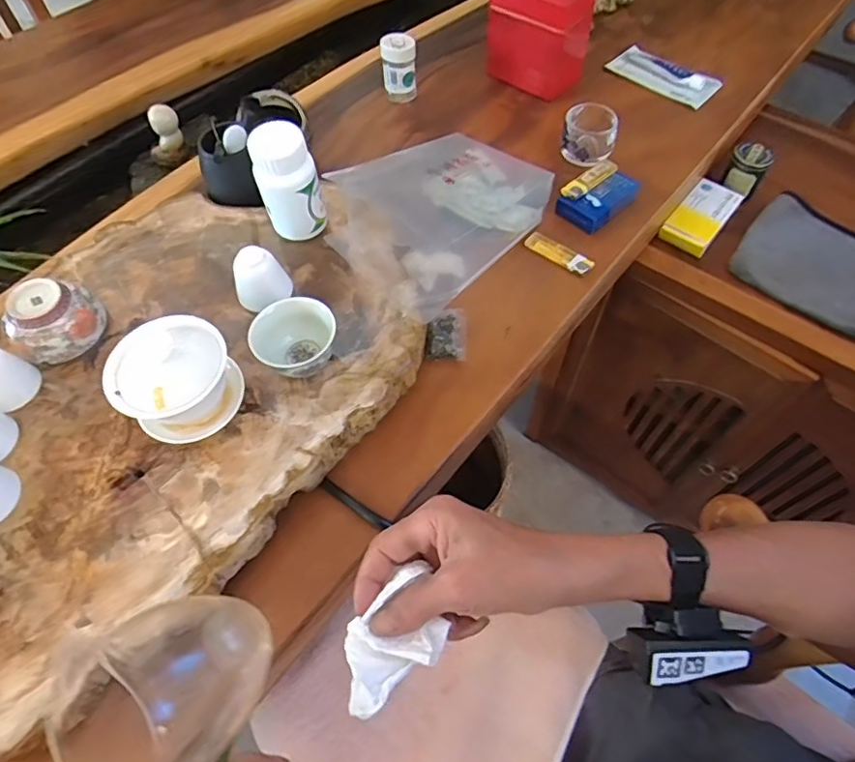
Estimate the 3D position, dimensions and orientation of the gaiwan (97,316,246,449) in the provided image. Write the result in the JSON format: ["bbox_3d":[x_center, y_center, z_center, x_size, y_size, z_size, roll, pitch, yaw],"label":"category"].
[{"bbox_3d":[-0.205,0.000,0.460,0.093,0.092,0.078,-34,66,-18],"label":"gaiwan"}]

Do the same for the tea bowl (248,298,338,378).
[{"bbox_3d":[-0.112,-0.031,0.491,0.071,0.052,0.061,-29,64,-16],"label":"tea bowl"}]

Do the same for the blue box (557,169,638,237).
[{"bbox_3d":[0.204,-0.220,0.664,0.058,0.025,0.094,40,67,20],"label":"blue box"}]

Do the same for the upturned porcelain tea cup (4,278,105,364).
[{"bbox_3d":[-0.346,-0.055,0.518,0.068,0.050,0.073,0,60,0],"label":"upturned porcelain tea cup"}]

